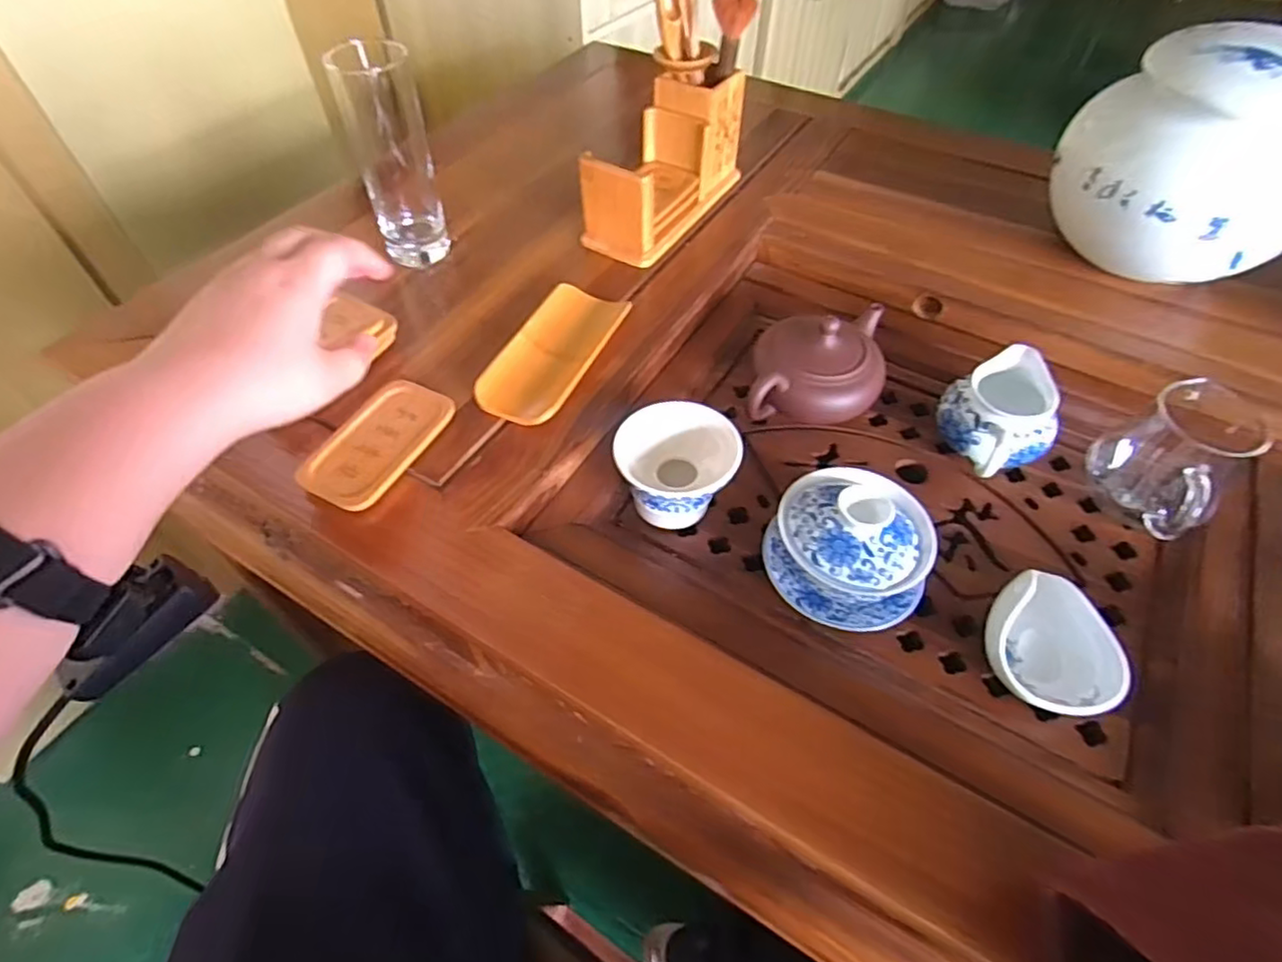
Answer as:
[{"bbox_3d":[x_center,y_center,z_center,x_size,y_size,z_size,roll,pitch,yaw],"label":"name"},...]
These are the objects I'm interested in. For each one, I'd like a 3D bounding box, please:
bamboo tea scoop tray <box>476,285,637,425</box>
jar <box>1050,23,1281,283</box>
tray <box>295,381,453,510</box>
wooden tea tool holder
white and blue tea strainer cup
[{"bbox_3d":[-0.067,-0.102,0.505,0.069,0.021,0.148,22,55,15],"label":"bamboo tea scoop tray"},{"bbox_3d":[0.443,-0.259,0.511,0.148,0.142,0.145,2,53,1],"label":"jar"},{"bbox_3d":[-0.183,-0.026,0.448,0.059,0.016,0.106,21,55,15],"label":"tray"},{"bbox_3d":[0.022,-0.294,0.611,0.073,0.114,0.183,27,57,19],"label":"wooden tea tool holder"},{"bbox_3d":[0.024,-0.008,0.455,0.083,0.057,0.081,0,53,-1],"label":"white and blue tea strainer cup"}]

